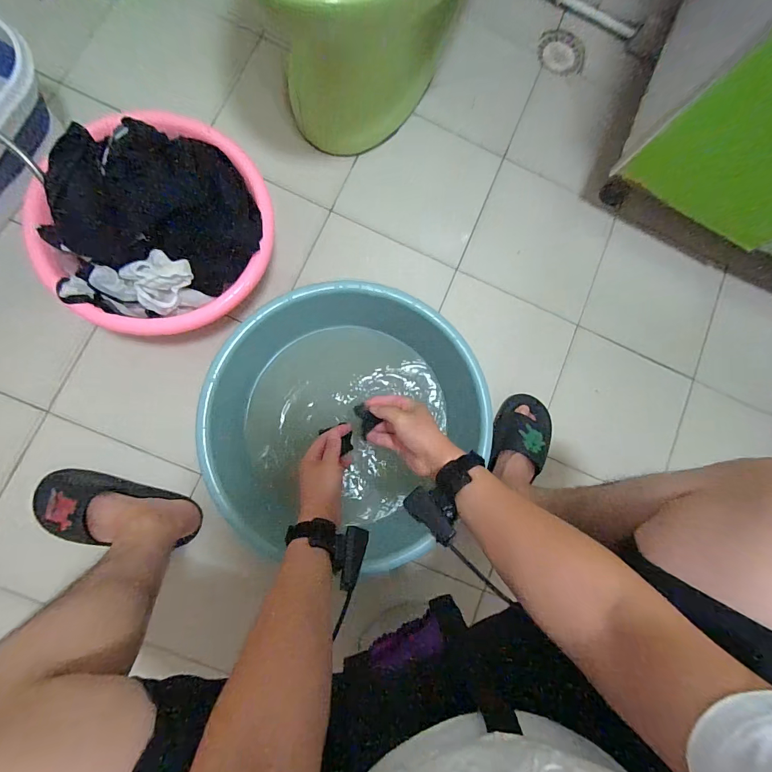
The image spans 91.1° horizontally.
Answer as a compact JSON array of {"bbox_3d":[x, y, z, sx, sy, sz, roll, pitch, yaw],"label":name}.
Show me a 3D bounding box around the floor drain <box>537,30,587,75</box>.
[{"bbox_3d":[0.433,-0.830,0.947,0.117,0.022,0.122,1,83,-7],"label":"floor drain"}]

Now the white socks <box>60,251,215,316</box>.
[{"bbox_3d":[-0.401,-0.154,0.604,0.206,0.097,0.082,-12,85,-8],"label":"white socks"}]

